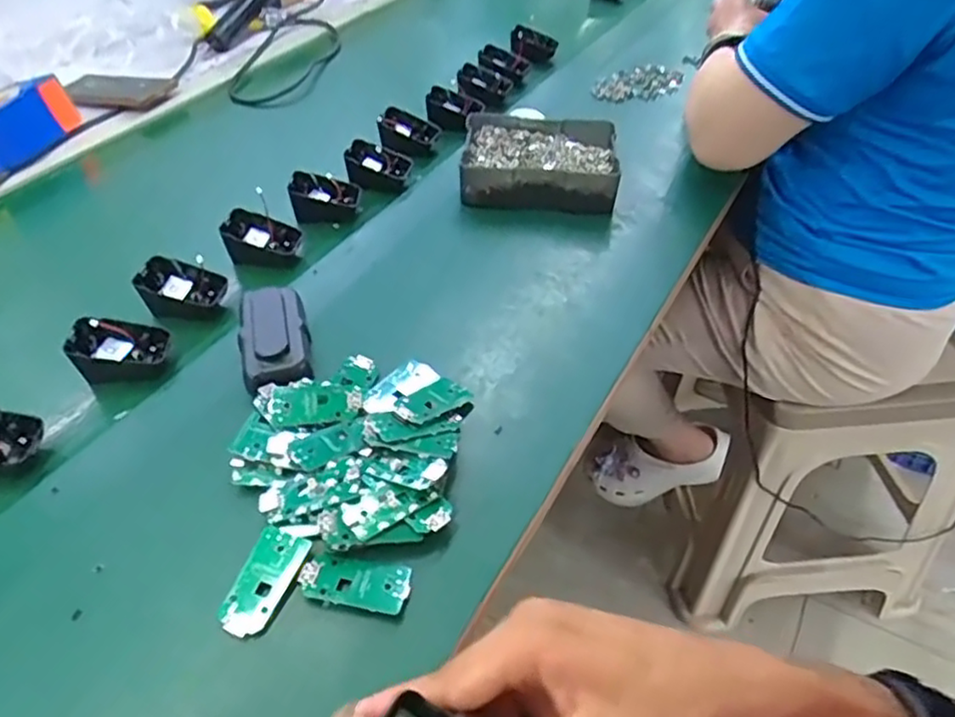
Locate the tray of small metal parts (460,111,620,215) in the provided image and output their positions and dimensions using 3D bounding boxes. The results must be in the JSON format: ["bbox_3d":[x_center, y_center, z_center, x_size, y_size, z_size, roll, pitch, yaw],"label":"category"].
[{"bbox_3d":[0.066,-0.209,0.704,0.159,0.039,0.125,2,45,4],"label":"tray of small metal parts"}]

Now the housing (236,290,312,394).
[{"bbox_3d":[-0.161,-0.019,0.528,0.050,0.022,0.108,-14,46,-12],"label":"housing"}]

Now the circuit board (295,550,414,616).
[{"bbox_3d":[-0.072,0.132,0.394,0.064,0.005,0.030,6,45,8],"label":"circuit board"}]

